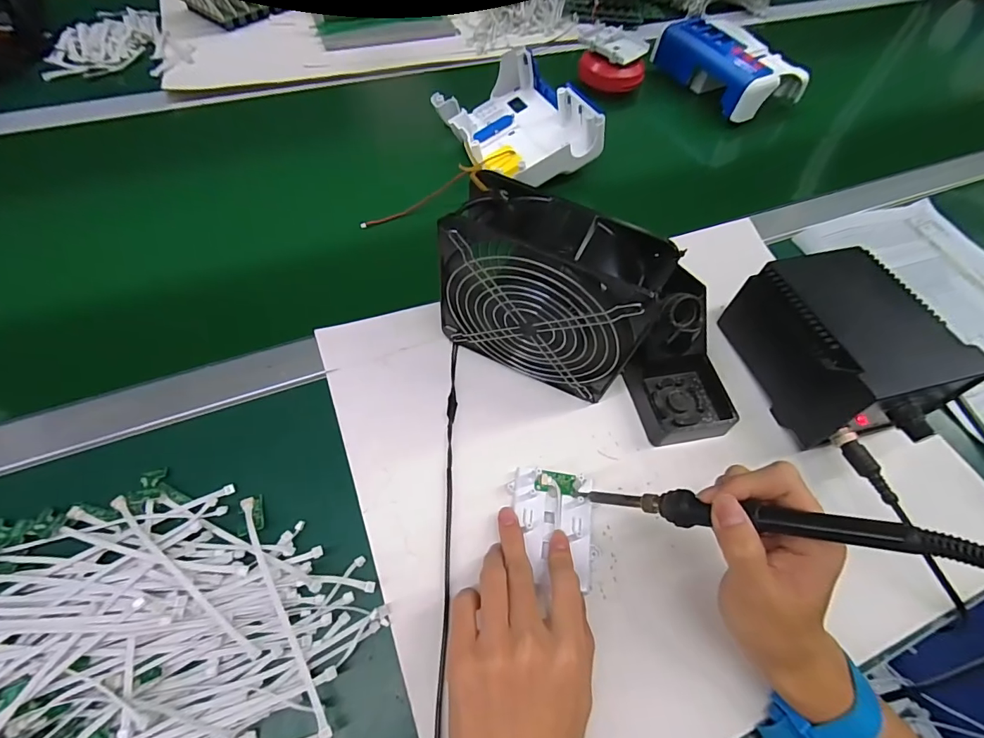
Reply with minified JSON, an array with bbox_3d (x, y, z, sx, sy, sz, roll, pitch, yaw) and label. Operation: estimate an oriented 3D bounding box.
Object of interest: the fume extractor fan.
[{"bbox_3d":[0.037,-0.049,0.351,0.150,0.163,0.060,22,61,9],"label":"fume extractor fan"}]

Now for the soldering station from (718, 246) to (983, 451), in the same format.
[{"bbox_3d":[0.299,-0.016,0.384,0.120,0.082,0.159,-13,62,-12],"label":"soldering station"}]

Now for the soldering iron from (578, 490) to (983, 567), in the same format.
[{"bbox_3d":[0.141,0.085,0.259,0.204,0.021,0.020,-9,38,46],"label":"soldering iron"}]

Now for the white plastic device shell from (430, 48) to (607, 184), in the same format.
[{"bbox_3d":[0.028,-0.297,0.533,0.138,0.062,0.183,-22,64,-16],"label":"white plastic device shell"}]

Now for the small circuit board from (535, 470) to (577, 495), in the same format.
[{"bbox_3d":[0.048,0.086,0.343,0.030,0.004,0.016,9,62,-3],"label":"small circuit board"}]

